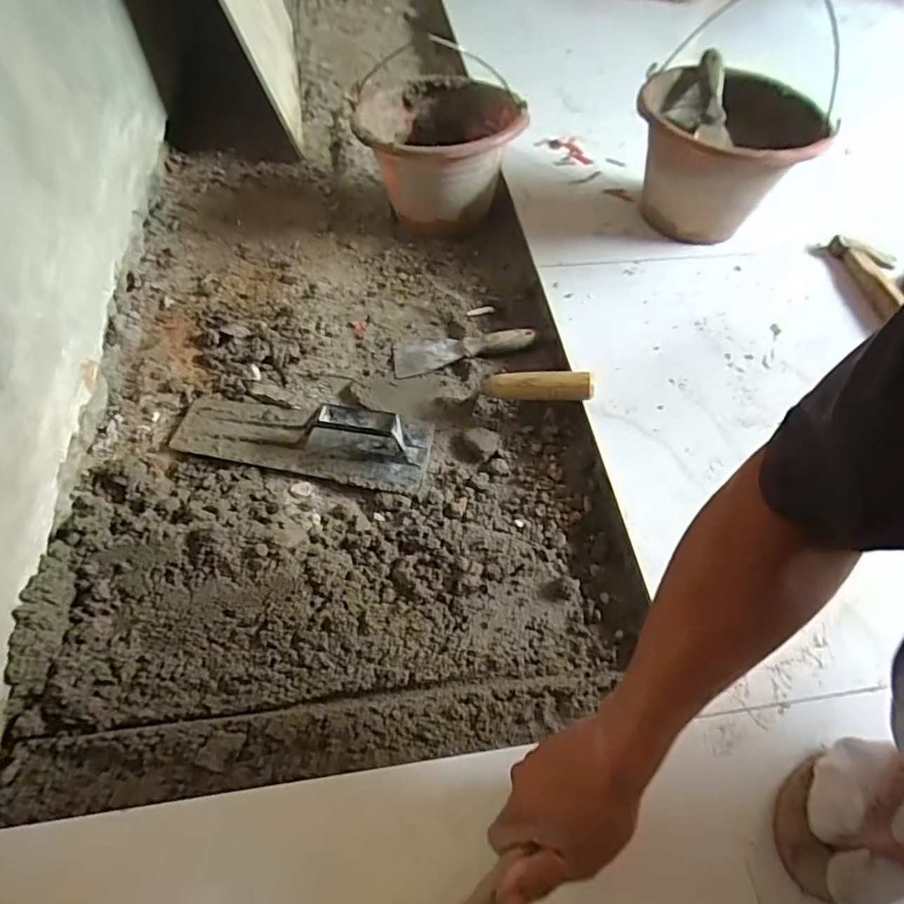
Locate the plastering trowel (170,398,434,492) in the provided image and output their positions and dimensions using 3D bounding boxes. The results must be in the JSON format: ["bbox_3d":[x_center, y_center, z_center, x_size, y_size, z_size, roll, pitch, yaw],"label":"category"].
[{"bbox_3d":[-0.176,-0.028,0.645,0.301,0.051,0.114,7,52,2],"label":"plastering trowel"}]

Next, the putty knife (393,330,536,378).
[{"bbox_3d":[0.014,-0.143,0.749,0.189,0.017,0.061,-10,53,5],"label":"putty knife"}]

